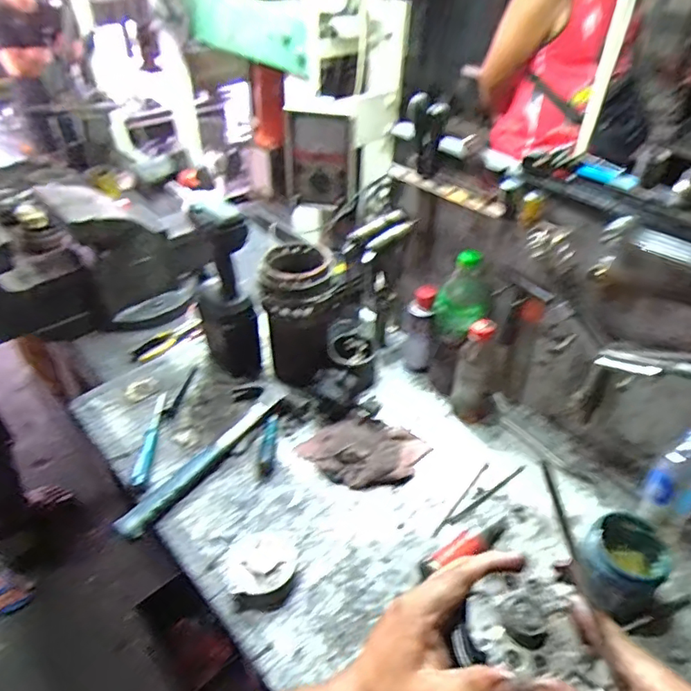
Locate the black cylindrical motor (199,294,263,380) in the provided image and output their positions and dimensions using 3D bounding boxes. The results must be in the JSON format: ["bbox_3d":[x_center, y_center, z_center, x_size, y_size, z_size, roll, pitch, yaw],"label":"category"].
[{"bbox_3d":[-0.214,-0.026,0.958,0.086,0.176,0.082,1,41,-1],"label":"black cylindrical motor"}]

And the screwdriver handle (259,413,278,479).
[{"bbox_3d":[-0.124,0.159,0.825,0.023,0.017,0.110,1,41,-2],"label":"screwdriver handle"}]

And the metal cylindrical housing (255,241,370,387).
[{"bbox_3d":[-0.069,-0.040,0.916,0.127,0.253,0.130,1,41,-1],"label":"metal cylindrical housing"}]

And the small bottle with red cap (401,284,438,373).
[{"bbox_3d":[0.131,-0.027,0.922,0.048,0.171,0.059,6,41,5],"label":"small bottle with red cap"}]

